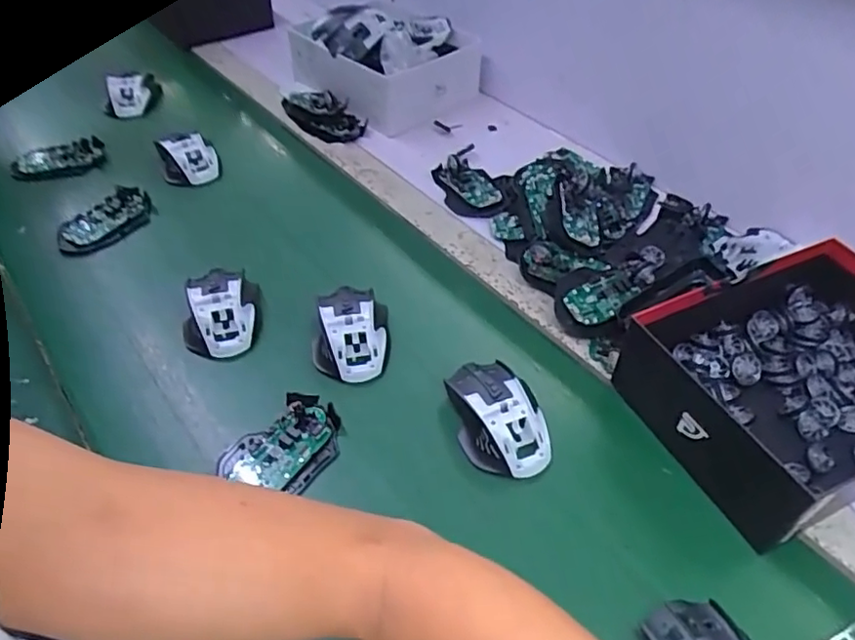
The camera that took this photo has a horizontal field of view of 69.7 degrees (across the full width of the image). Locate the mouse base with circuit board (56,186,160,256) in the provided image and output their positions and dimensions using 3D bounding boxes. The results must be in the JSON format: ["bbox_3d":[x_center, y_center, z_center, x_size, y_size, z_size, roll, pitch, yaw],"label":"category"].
[{"bbox_3d":[-0.374,-0.113,0.720,0.076,0.022,0.111,32,56,27],"label":"mouse base with circuit board"}]

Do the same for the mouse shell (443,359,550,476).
[{"bbox_3d":[0.059,0.077,0.525,0.070,0.038,0.112,-10,48,-8],"label":"mouse shell"}]

